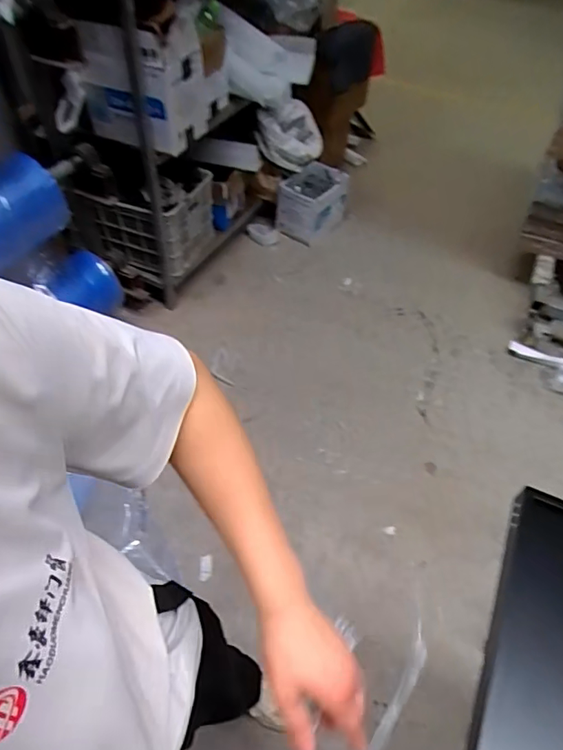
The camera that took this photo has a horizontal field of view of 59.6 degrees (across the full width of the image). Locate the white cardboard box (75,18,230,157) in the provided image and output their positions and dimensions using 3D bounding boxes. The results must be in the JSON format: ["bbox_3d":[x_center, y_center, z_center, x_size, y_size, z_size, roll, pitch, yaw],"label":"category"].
[{"bbox_3d":[-0.375,-0.918,1.487,0.313,0.313,0.356,16,53,13],"label":"white cardboard box"}]

